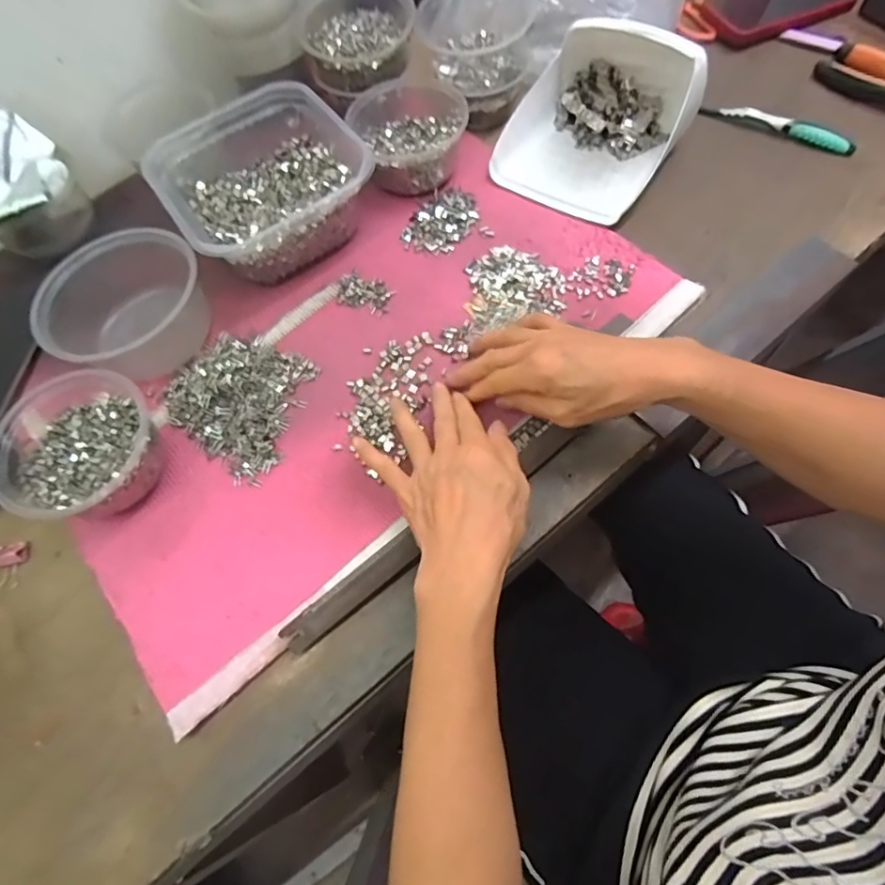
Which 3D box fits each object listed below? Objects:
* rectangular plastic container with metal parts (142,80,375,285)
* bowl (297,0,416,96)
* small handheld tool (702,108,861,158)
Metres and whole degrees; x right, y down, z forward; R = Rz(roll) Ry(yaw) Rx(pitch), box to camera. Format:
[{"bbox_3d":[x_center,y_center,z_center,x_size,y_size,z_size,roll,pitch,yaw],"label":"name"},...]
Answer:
[{"bbox_3d":[-0.170,-0.244,0.503,0.169,0.070,0.174,-35,67,-10],"label":"rectangular plastic container with metal parts"},{"bbox_3d":[-0.085,-0.414,0.552,0.114,0.062,0.120,-10,65,1],"label":"bowl"},{"bbox_3d":[0.337,-0.320,0.535,0.147,0.018,0.014,29,72,14],"label":"small handheld tool"}]

